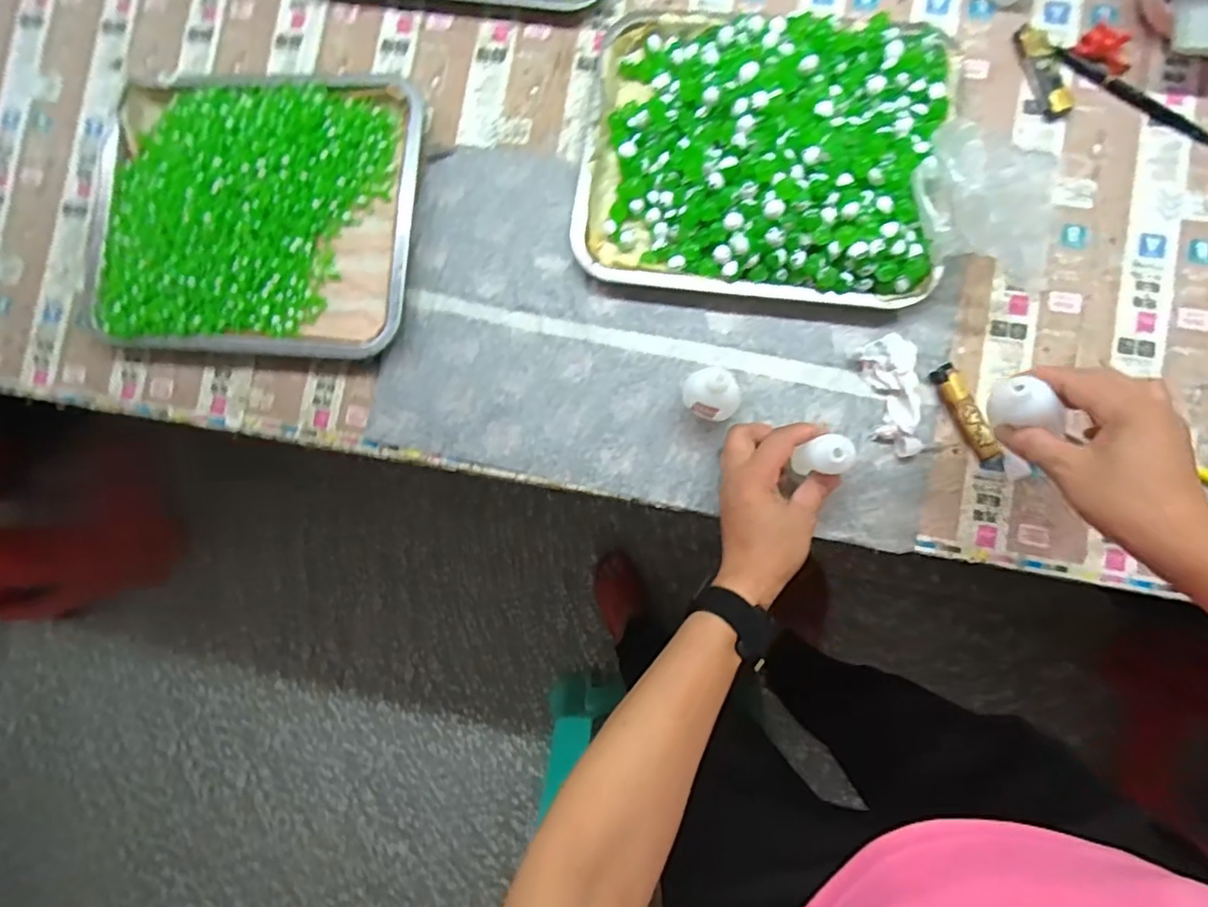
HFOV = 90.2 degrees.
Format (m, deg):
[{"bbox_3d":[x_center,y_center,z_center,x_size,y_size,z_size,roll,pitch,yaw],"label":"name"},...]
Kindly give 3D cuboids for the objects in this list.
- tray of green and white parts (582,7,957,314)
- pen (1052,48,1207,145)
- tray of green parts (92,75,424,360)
[{"bbox_3d":[0.130,-0.246,0.487,0.294,0.047,0.238,6,89,7],"label":"tray of green and white parts"},{"bbox_3d":[0.427,-0.290,0.486,0.139,0.006,0.017,38,93,7],"label":"pen"},{"bbox_3d":[-0.328,-0.221,0.551,0.309,0.035,0.256,4,89,7],"label":"tray of green parts"}]

